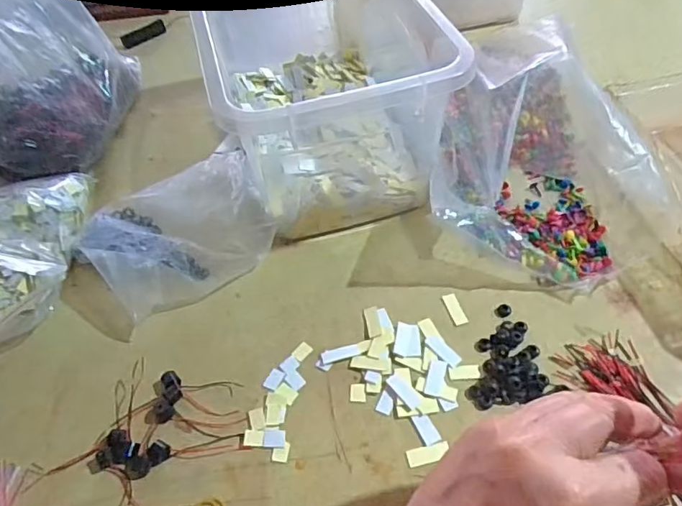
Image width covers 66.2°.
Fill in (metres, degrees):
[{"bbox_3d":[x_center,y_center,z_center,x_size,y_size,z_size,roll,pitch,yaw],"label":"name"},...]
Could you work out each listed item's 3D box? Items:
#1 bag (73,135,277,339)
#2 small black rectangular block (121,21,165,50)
[{"bbox_3d":[-0.136,-0.024,0.440,0.152,0.055,0.123,-29,56,-17],"label":"bag"},{"bbox_3d":[-0.266,-0.298,0.710,0.011,0.017,0.066,34,62,27],"label":"small black rectangular block"}]

